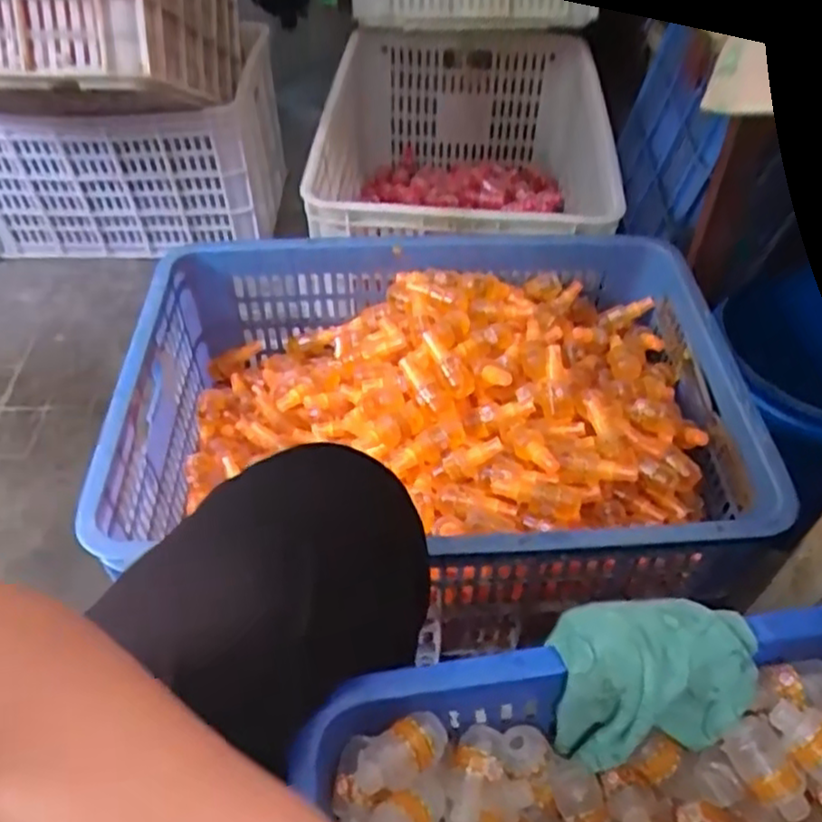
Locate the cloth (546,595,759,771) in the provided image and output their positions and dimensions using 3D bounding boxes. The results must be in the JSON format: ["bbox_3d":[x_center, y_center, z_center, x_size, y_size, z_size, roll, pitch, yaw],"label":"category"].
[{"bbox_3d":[0.143,0.169,0.455,0.111,0.108,0.073,-7,48,-7],"label":"cloth"}]

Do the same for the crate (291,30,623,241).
[{"bbox_3d":[0.087,-0.378,1.195,0.430,0.273,0.608,2,48,2],"label":"crate"}]

